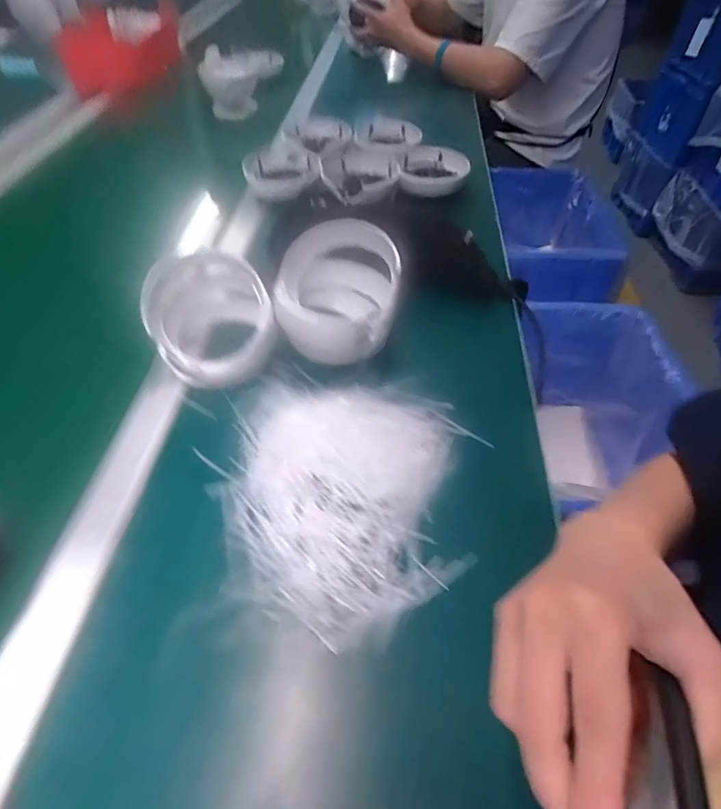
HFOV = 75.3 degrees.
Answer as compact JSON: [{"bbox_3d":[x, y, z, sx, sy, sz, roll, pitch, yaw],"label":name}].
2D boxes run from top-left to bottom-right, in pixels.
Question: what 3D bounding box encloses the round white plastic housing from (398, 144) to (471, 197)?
[{"bbox_3d":[0.113,-0.359,0.730,0.105,0.042,0.113,0,49,0],"label":"round white plastic housing"}]

